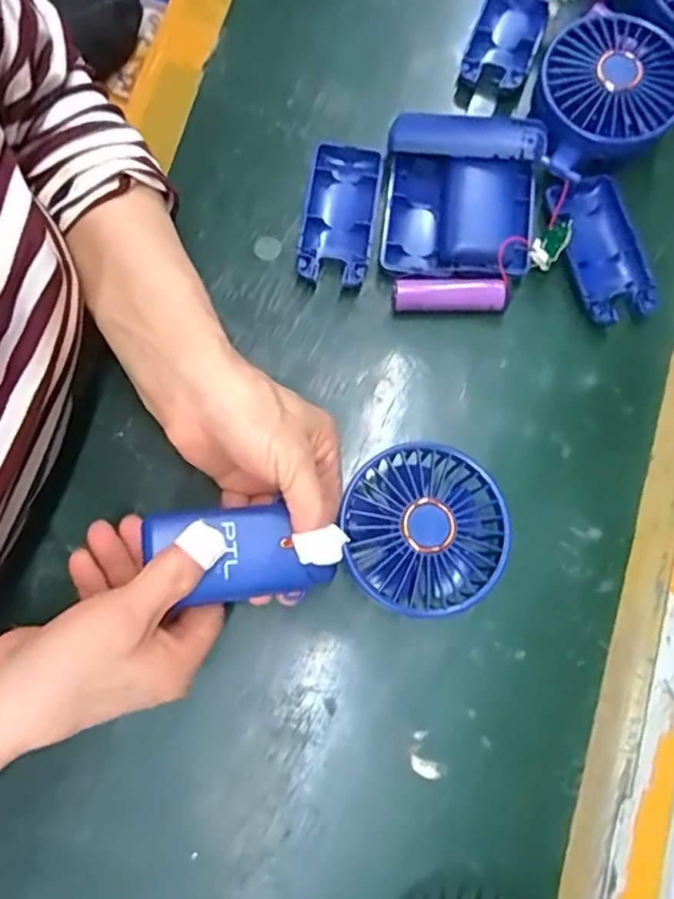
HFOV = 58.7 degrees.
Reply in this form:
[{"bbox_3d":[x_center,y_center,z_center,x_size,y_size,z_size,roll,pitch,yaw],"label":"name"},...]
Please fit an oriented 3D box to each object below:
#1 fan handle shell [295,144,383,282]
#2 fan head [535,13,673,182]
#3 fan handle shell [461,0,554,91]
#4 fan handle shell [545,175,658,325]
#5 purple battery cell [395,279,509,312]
[{"bbox_3d":[0.001,-0.146,0.376,0.042,0.014,0.090,7,78,1],"label":"fan handle shell"},{"bbox_3d":[0.161,-0.216,0.363,0.088,0.034,0.082,0,78,-1],"label":"fan head"},{"bbox_3d":[0.115,-0.281,0.403,0.043,0.021,0.085,21,78,4],"label":"fan handle shell"},{"bbox_3d":[0.160,-0.123,0.368,0.047,0.022,0.092,-15,78,-4],"label":"fan handle shell"},{"bbox_3d":[0.067,-0.093,0.363,0.066,0.018,0.018,3,78,0],"label":"purple battery cell"}]

